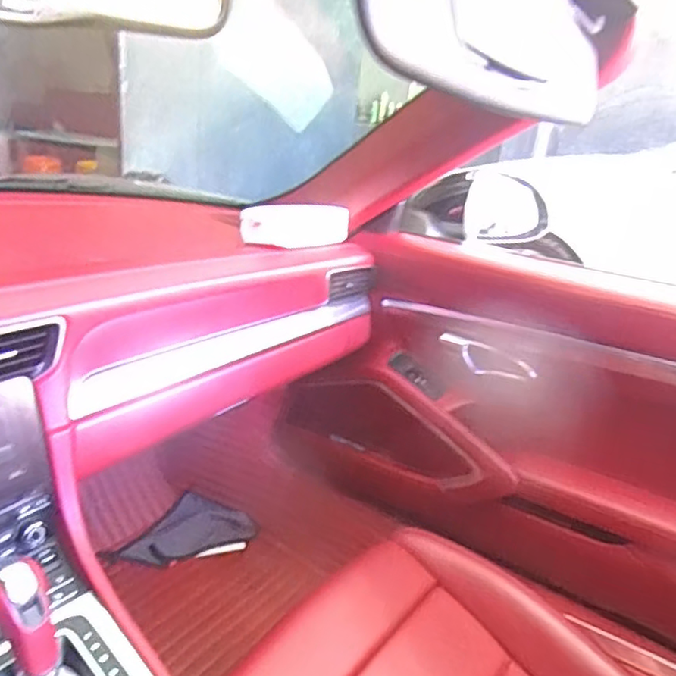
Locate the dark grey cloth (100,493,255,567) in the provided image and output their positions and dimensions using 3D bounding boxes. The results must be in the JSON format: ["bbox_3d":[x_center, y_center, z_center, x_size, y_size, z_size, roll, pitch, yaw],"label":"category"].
[{"bbox_3d":[-0.313,0.379,1.187,0.281,0.063,0.128,-4,23,-25],"label":"dark grey cloth"}]

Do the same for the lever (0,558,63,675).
[{"bbox_3d":[-0.251,0.239,0.480,0.050,0.114,0.051,-7,24,-30],"label":"lever"}]

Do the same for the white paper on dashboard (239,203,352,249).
[{"bbox_3d":[-0.060,-0.168,0.915,0.174,0.069,0.022,-7,24,-29],"label":"white paper on dashboard"}]

